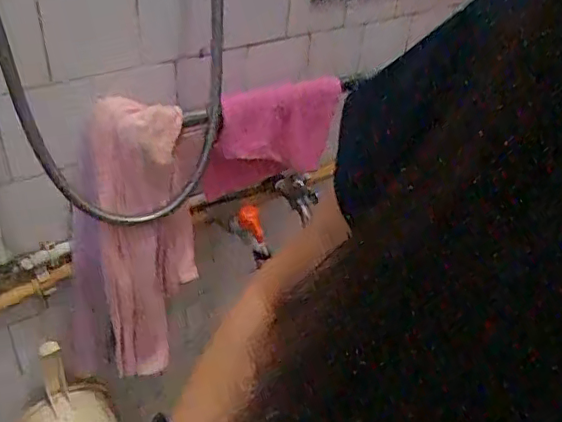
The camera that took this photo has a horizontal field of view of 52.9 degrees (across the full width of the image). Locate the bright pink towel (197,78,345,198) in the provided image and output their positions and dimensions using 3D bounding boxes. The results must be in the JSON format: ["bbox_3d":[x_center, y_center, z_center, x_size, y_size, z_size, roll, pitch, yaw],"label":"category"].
[{"bbox_3d":[-0.013,-0.100,0.753,0.206,0.156,0.039,-21,45,-31],"label":"bright pink towel"}]

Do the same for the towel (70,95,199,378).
[{"bbox_3d":[-0.204,0.054,0.751,0.176,0.417,0.077,-7,40,-16],"label":"towel"}]

